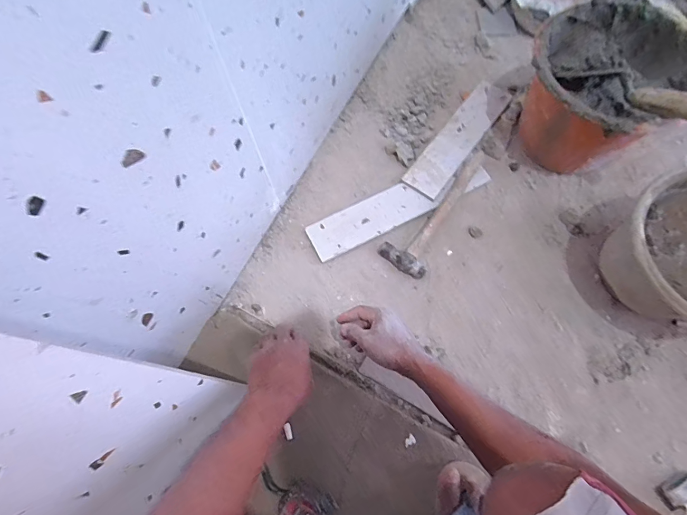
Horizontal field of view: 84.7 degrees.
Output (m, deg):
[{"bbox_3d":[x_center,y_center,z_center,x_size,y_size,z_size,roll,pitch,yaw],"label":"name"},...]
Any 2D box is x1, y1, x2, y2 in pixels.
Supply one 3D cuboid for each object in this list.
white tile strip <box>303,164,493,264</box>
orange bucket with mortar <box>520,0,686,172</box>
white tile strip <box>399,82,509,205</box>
[{"bbox_3d":[0.111,-0.106,0.747,0.372,0.014,0.080,-26,73,-9],"label":"white tile strip"},{"bbox_3d":[0.464,-0.306,0.709,0.297,0.193,0.251,-29,74,-10],"label":"orange bucket with mortar"},{"bbox_3d":[0.244,-0.257,0.786,0.079,0.013,0.322,36,74,11],"label":"white tile strip"}]

